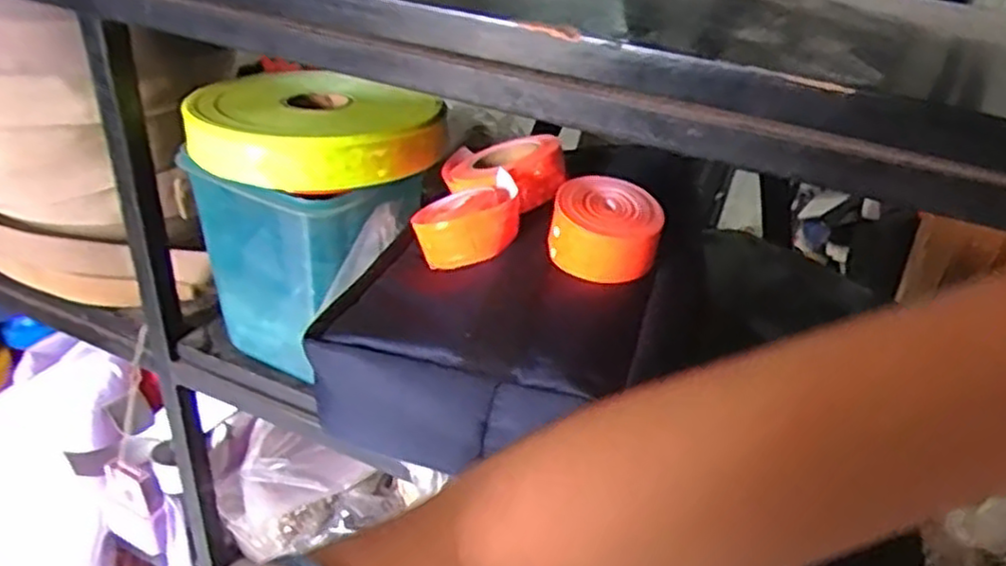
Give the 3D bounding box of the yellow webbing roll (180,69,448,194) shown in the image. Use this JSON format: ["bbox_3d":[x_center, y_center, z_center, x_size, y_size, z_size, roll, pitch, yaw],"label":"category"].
[{"bbox_3d":[-0.111,-0.094,0.447,0.147,0.032,0.119,-5,34,-15],"label":"yellow webbing roll"}]

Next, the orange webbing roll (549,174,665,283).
[{"bbox_3d":[0.051,-0.026,0.371,0.051,0.035,0.052,3,33,-2],"label":"orange webbing roll"}]

